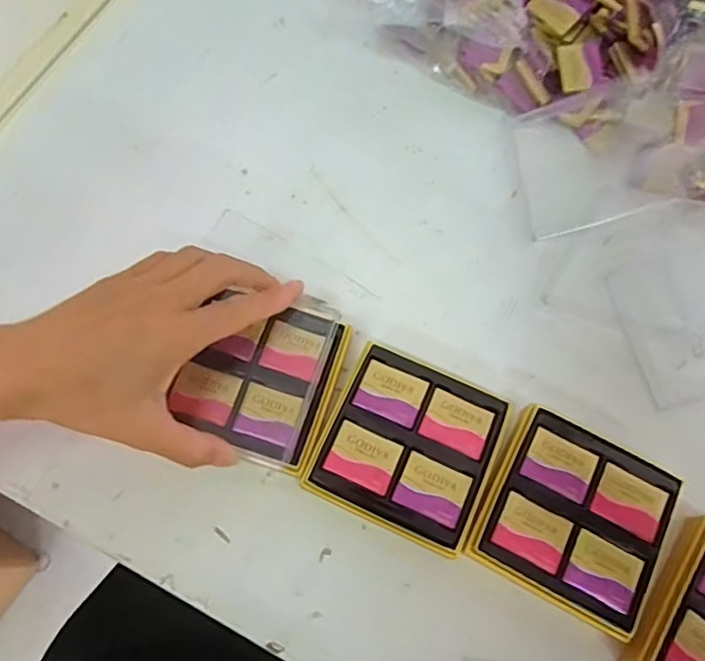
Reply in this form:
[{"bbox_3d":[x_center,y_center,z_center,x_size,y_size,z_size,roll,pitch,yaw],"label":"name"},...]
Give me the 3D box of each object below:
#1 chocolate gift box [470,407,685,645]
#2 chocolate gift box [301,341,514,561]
[{"bbox_3d":[0.128,0.109,0.351,0.097,0.029,0.098,26,71,8],"label":"chocolate gift box"},{"bbox_3d":[0.034,0.071,0.361,0.097,0.029,0.096,24,71,7],"label":"chocolate gift box"}]

